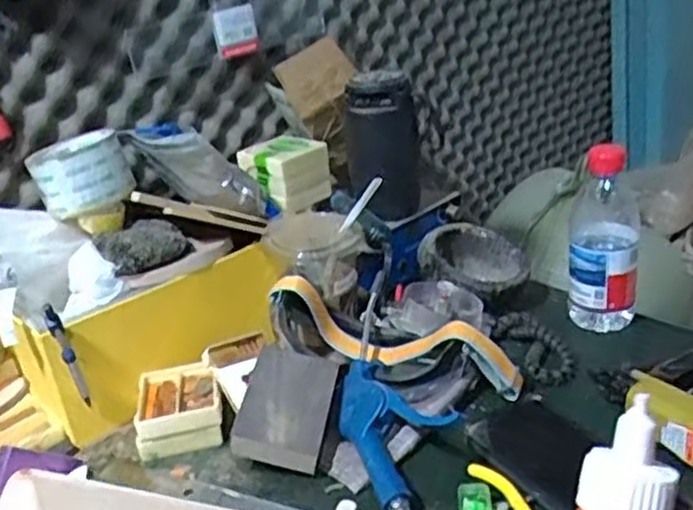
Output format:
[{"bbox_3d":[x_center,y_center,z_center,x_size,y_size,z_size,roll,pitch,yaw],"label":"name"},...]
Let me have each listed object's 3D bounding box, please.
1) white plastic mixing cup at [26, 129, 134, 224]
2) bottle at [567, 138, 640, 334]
[{"bbox_3d":[-0.252,-0.079,0.711,0.080,0.060,0.078,-19,27,-22],"label":"white plastic mixing cup"},{"bbox_3d":[0.241,-0.014,0.705,0.062,0.181,0.063,1,26,18],"label":"bottle"}]

